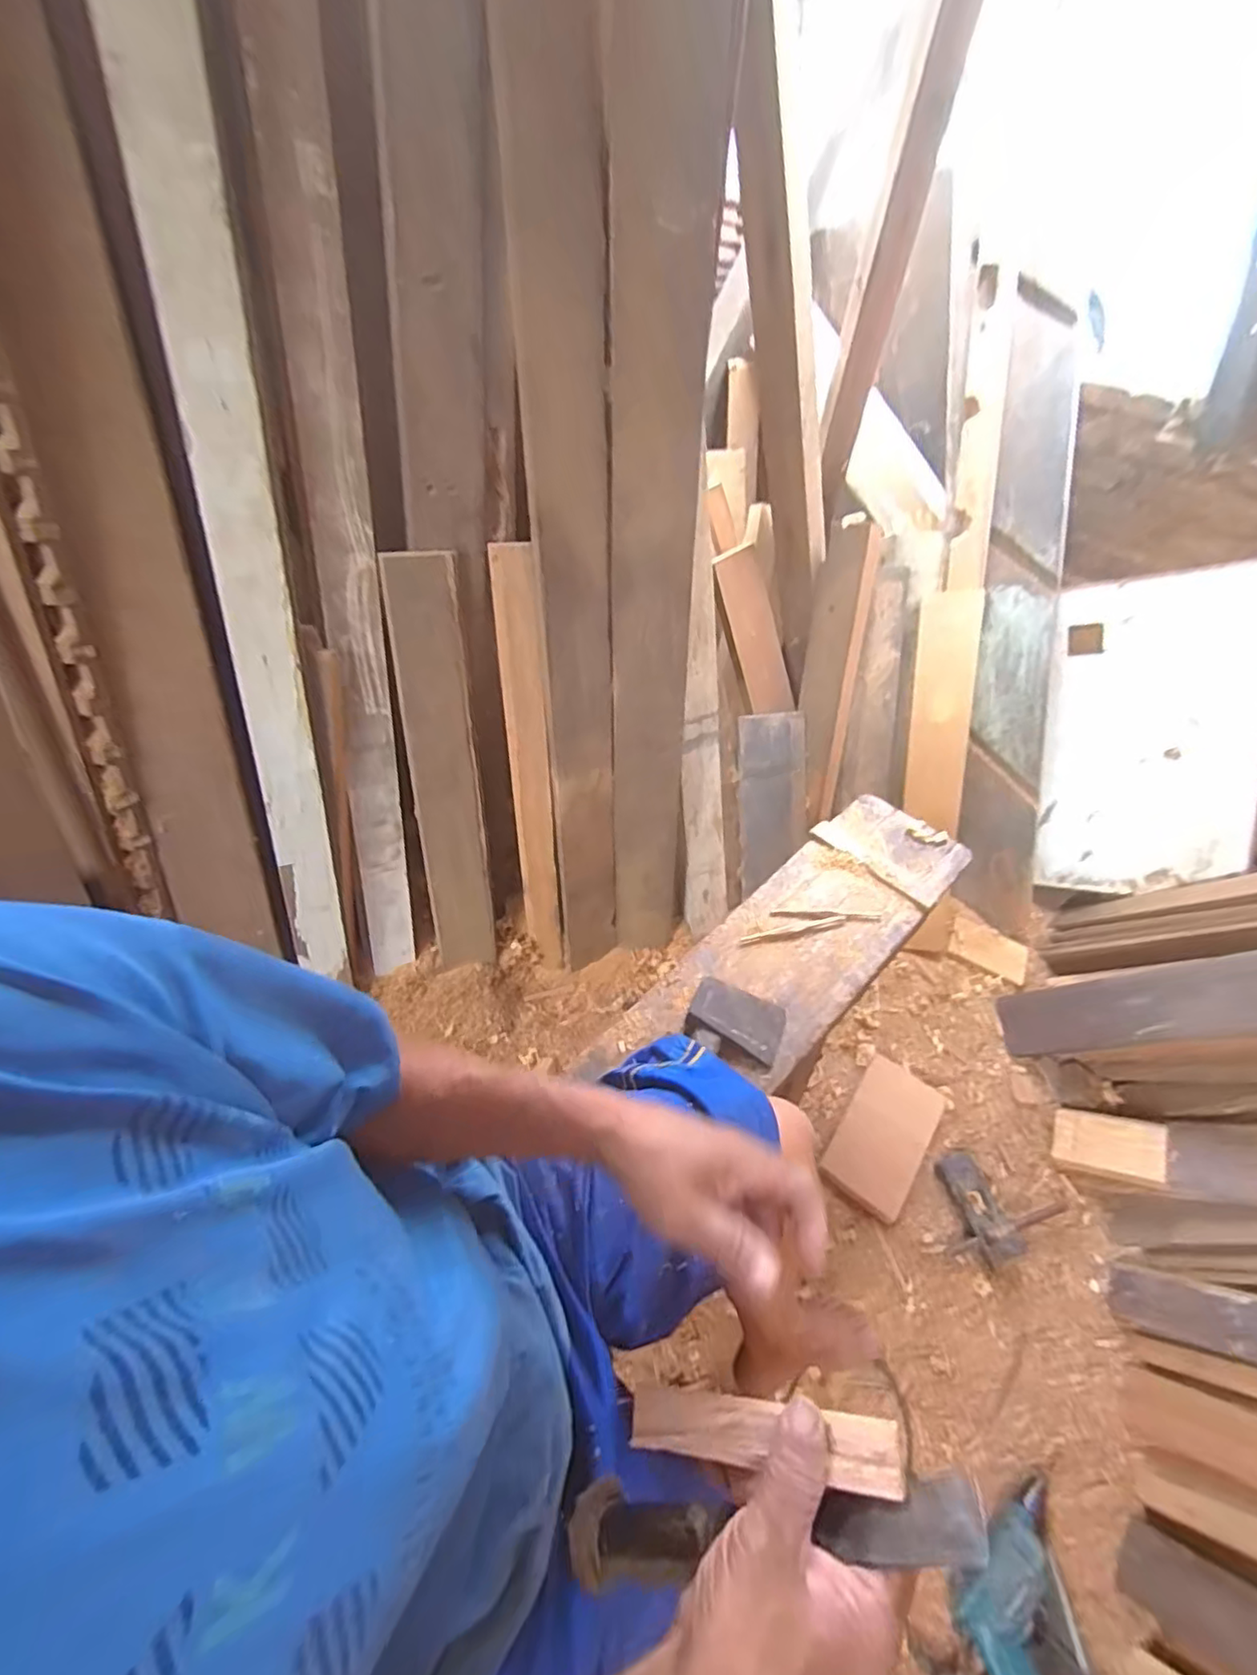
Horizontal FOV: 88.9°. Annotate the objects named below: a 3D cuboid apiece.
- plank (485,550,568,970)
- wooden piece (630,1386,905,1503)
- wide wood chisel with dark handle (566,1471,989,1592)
[{"bbox_3d":[-0.158,-0.076,1.076,0.065,0.751,0.023,-2,30,-3],"label":"plank"},{"bbox_3d":[0.070,0.325,0.348,0.147,0.011,0.028,-14,48,24],"label":"wooden piece"},{"bbox_3d":[0.067,0.365,0.336,0.238,0.027,0.038,-31,48,25],"label":"wide wood chisel with dark handle"}]

